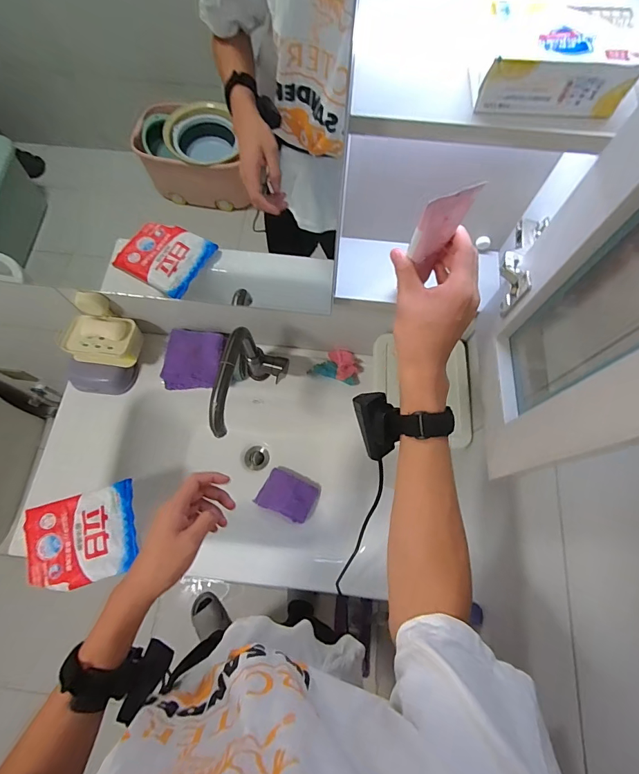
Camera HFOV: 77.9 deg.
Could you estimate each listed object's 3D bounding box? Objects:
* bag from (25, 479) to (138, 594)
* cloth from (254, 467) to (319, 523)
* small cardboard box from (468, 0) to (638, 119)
[{"bbox_3d":[-0.436,0.278,0.732,0.177,0.051,0.159,-15,71,-6],"label":"bag"},{"bbox_3d":[-0.070,0.240,0.874,0.117,0.019,0.085,24,72,8],"label":"cloth"},{"bbox_3d":[0.156,-0.225,0.273,0.103,0.040,0.050,3,70,1],"label":"small cardboard box"}]

